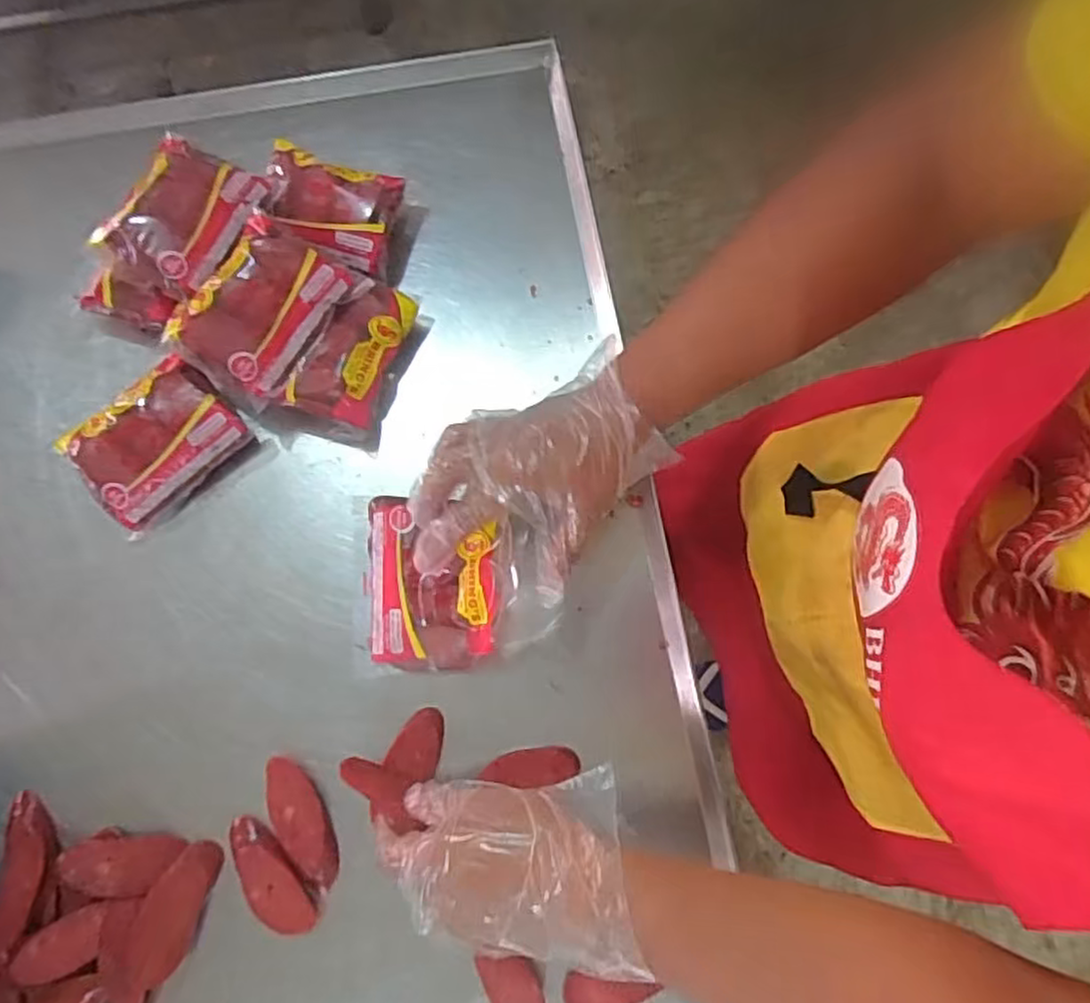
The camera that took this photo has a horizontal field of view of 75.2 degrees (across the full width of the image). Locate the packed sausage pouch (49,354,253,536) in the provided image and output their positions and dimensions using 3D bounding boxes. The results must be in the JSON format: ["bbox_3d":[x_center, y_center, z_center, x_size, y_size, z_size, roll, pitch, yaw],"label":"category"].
[{"bbox_3d":[-0.328,-0.049,0.596,0.129,0.052,0.097,-40,80,-9],"label":"packed sausage pouch"}]

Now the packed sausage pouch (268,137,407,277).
[{"bbox_3d":[-0.193,-0.260,0.641,0.123,0.050,0.089,18,77,4],"label":"packed sausage pouch"}]

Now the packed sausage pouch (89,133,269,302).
[{"bbox_3d":[-0.303,-0.239,0.592,0.100,0.036,0.129,26,78,6],"label":"packed sausage pouch"}]

